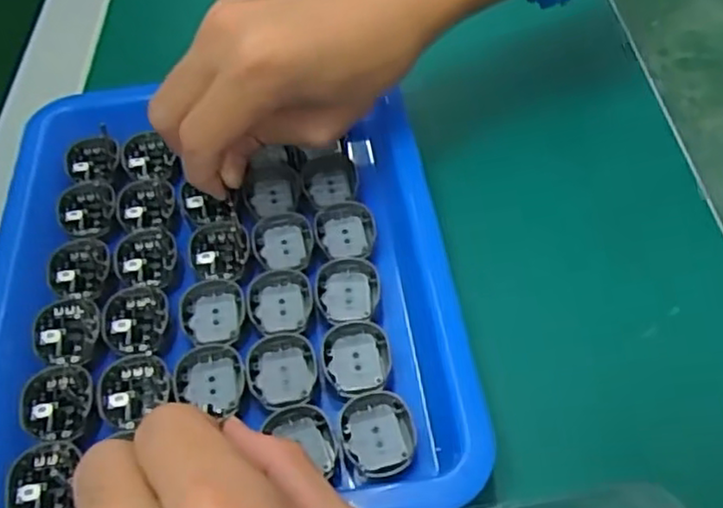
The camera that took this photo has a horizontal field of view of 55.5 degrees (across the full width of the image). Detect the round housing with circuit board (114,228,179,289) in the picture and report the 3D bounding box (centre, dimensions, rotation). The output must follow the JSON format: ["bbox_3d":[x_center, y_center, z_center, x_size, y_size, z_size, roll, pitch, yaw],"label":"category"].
[{"bbox_3d":[-0.089,0.001,0.283,0.025,0.004,0.031,-15,53,-5],"label":"round housing with circuit board"}]

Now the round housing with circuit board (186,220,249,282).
[{"bbox_3d":[-0.059,-0.002,0.284,0.024,0.004,0.029,-15,53,-6],"label":"round housing with circuit board"}]

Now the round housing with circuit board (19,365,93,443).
[{"bbox_3d":[-0.108,0.053,0.245,0.024,0.004,0.028,-18,54,-8],"label":"round housing with circuit board"}]

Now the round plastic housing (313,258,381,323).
[{"bbox_3d":[-0.006,0.014,0.270,0.025,0.006,0.026,-3,53,4],"label":"round plastic housing"}]

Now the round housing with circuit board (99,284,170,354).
[{"bbox_3d":[-0.087,0.025,0.265,0.024,0.004,0.030,-15,53,-5],"label":"round housing with circuit board"}]

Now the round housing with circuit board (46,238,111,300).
[{"bbox_3d":[-0.116,0.005,0.281,0.023,0.004,0.031,-8,53,0],"label":"round housing with circuit board"}]

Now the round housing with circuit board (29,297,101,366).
[{"bbox_3d":[-0.112,0.029,0.262,0.023,0.005,0.029,-6,53,1],"label":"round housing with circuit board"}]

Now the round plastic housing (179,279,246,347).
[{"bbox_3d":[-0.058,0.023,0.267,0.024,0.004,0.029,-11,53,-3],"label":"round plastic housing"}]

